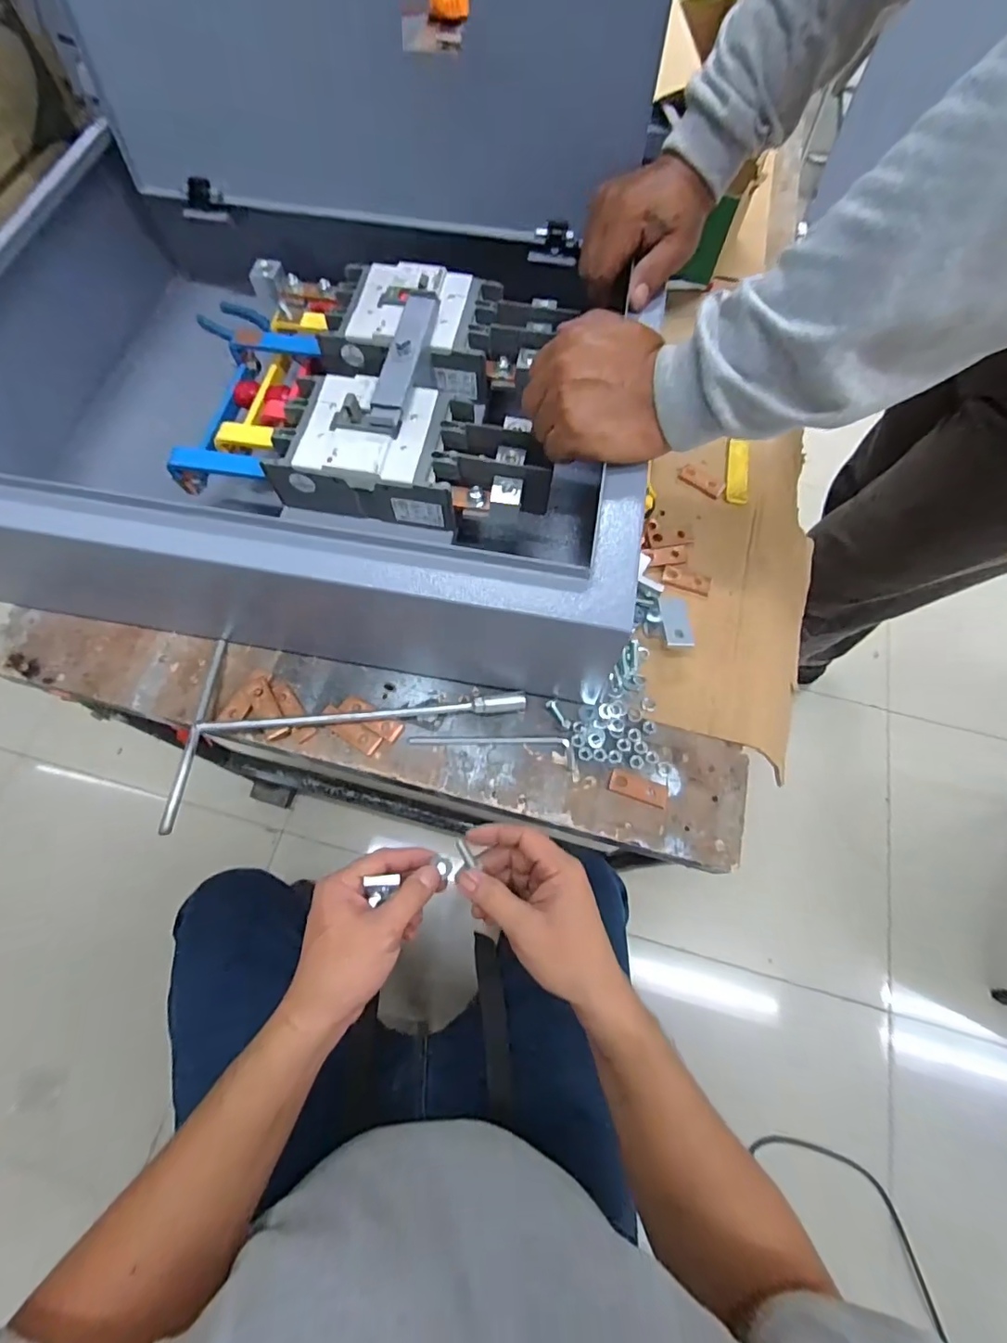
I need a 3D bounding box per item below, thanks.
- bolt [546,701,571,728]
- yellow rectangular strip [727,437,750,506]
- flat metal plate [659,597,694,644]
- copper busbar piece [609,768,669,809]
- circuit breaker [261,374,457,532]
[{"bbox_3d":[0.050,0.038,0.469,0.008,0.004,0.031,-35,73,-13],"label":"bolt"},{"bbox_3d":[0.253,-0.214,0.562,0.023,0.006,0.081,11,69,4],"label":"yellow rectangular strip"},{"bbox_3d":[0.157,-0.045,0.474,0.025,0.005,0.048,-3,68,1],"label":"flat metal plate"},{"bbox_3d":[0.115,0.099,0.445,0.048,0.004,0.020,18,69,7],"label":"copper busbar piece"},{"bbox_3d":[-0.116,-0.197,0.463,0.159,0.062,0.113,9,69,3],"label":"circuit breaker"}]

